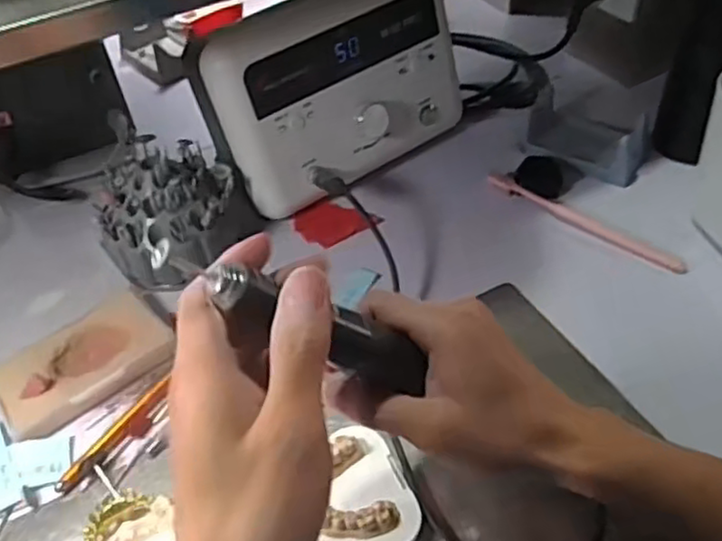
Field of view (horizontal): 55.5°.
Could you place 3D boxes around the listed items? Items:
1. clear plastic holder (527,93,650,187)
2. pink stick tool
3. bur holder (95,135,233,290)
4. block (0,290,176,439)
[{"bbox_3d":[0.206,-0.125,0.618,0.109,0.037,0.074,33,58,31],"label":"clear plastic holder"},{"bbox_3d":[0.178,-0.040,0.555,0.171,0.009,0.011,32,57,30],"label":"pink stick tool"},{"bbox_3d":[-0.148,-0.046,0.531,0.103,0.089,0.080,-32,51,-23],"label":"bur holder"},{"bbox_3d":[-0.191,0.062,0.478,0.120,0.016,0.068,-37,53,-26],"label":"block"}]

